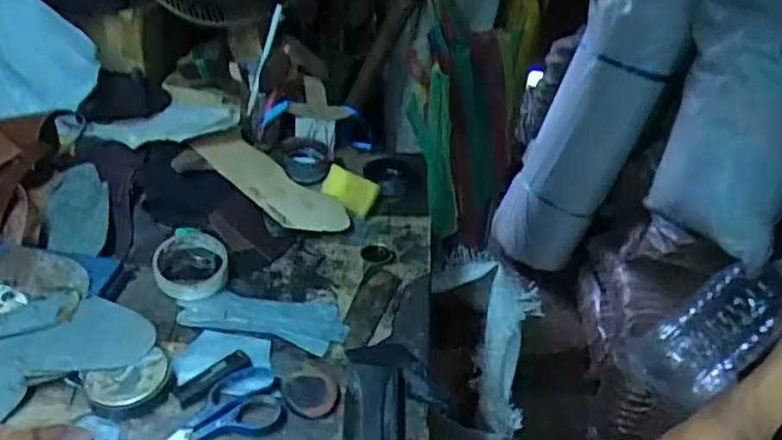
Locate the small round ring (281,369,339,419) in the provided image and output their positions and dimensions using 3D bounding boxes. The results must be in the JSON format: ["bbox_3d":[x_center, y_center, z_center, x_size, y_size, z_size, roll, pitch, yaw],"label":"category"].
[{"bbox_3d":[-0.078,0.167,0.596,0.054,0.007,0.054,3,35,-2],"label":"small round ring"}]

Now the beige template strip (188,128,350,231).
[{"bbox_3d":[-0.166,-0.058,0.865,0.235,0.022,0.103,33,37,12],"label":"beige template strip"}]

